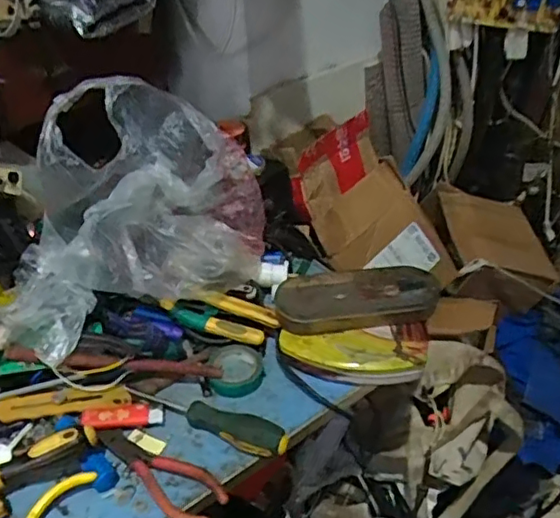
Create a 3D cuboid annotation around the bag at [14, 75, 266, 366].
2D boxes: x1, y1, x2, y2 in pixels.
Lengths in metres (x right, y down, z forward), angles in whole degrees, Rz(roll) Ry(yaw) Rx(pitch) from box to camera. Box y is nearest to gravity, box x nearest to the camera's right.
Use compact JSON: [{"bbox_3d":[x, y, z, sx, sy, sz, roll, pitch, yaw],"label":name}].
[{"bbox_3d":[-0.156,-0.060,0.657,0.286,0.205,0.140,-22,44,-23],"label":"bag"}]

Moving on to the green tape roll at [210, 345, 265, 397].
[{"bbox_3d":[-0.046,0.122,0.670,0.056,0.015,0.059,-1,40,1],"label":"green tape roll"}]

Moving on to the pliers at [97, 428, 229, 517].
[{"bbox_3d":[-0.118,0.200,0.578,0.153,0.018,0.051,23,46,27],"label":"pliers"}]

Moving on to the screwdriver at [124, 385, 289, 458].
[{"bbox_3d":[-0.078,0.157,0.616,0.180,0.024,0.031,16,43,20],"label":"screwdriver"}]

